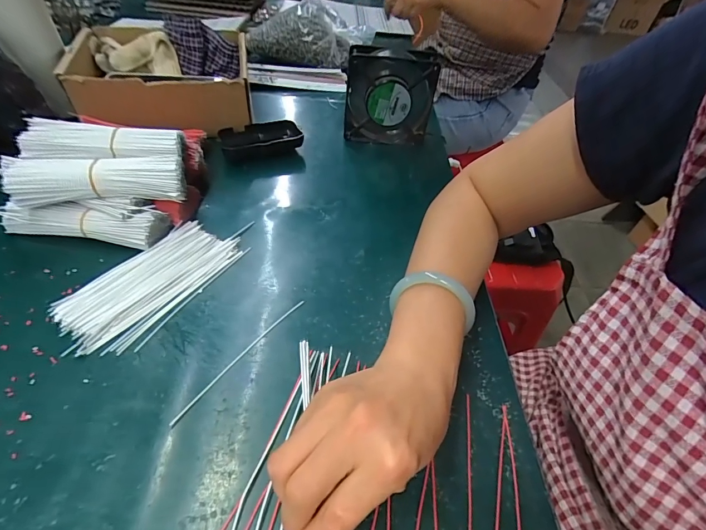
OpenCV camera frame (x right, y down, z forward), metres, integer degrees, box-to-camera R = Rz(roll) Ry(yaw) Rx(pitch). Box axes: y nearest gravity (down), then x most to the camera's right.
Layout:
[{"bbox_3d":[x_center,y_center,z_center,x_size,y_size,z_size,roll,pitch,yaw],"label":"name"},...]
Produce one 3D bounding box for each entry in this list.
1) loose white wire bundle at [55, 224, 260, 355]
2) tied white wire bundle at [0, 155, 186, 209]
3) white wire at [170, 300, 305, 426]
[{"bbox_3d":[-0.180,0.010,0.352,0.085,0.011,0.174,28,49,20],"label":"loose white wire bundle"},{"bbox_3d":[-0.246,-0.084,0.361,0.149,0.031,0.044,-5,46,-12],"label":"tied white wire bundle"},{"bbox_3d":[-0.089,0.073,0.305,0.004,0.004,0.140,30,50,22],"label":"white wire"}]

